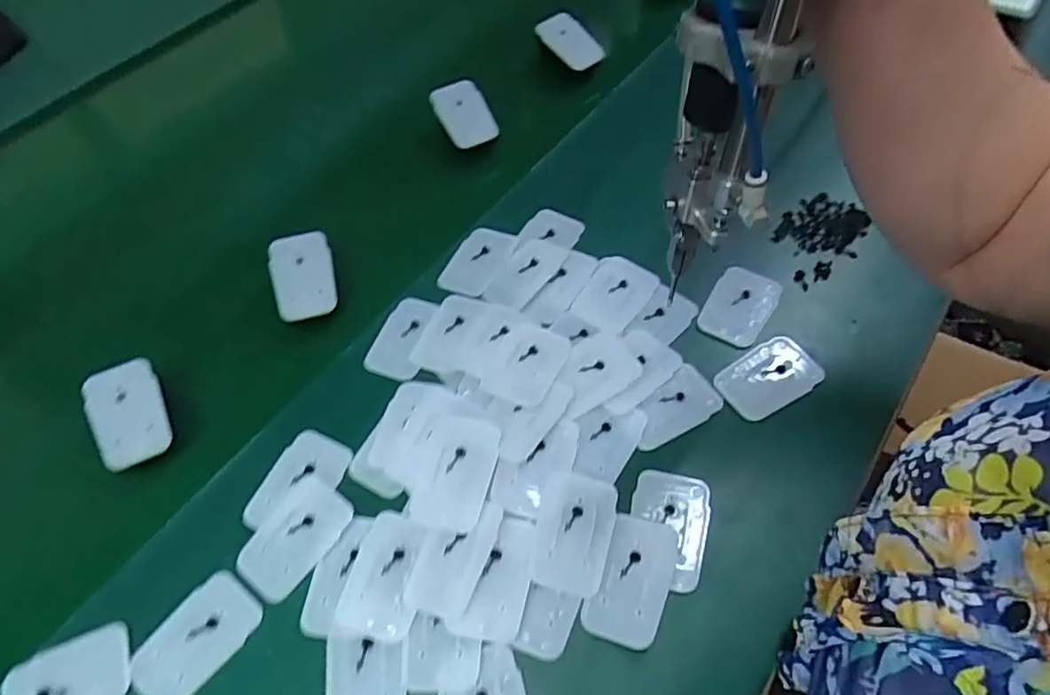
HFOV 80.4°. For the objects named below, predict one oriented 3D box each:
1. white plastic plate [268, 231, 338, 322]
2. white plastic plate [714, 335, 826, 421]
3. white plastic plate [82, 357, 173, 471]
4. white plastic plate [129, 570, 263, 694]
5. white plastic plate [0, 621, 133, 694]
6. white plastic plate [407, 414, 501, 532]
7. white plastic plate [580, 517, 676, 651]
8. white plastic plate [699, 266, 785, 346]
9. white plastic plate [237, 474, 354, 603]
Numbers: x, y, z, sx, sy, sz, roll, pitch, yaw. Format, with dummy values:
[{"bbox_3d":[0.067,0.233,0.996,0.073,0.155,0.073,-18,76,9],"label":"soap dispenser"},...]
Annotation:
[{"bbox_3d":[-0.177,-0.056,0.494,0.051,0.008,0.070,-17,77,-1],"label":"white plastic plate"},{"bbox_3d":[0.171,0.022,0.436,0.069,0.007,0.045,-28,59,-15],"label":"white plastic plate"},{"bbox_3d":[-0.274,0.045,0.428,0.050,0.006,0.070,-25,74,-8],"label":"white plastic plate"},{"bbox_3d":[-0.193,0.170,0.363,0.048,0.004,0.071,32,64,23],"label":"white plastic plate"},{"bbox_3d":[-0.259,0.191,0.351,0.070,0.006,0.046,-21,57,-10],"label":"white plastic plate"},{"bbox_3d":[-0.045,0.077,0.388,0.047,0.006,0.068,10,70,17],"label":"white plastic plate"},{"bbox_3d":[0.063,0.134,0.361,0.040,0.005,0.072,17,59,15],"label":"white plastic plate"},{"bbox_3d":[0.164,-0.034,0.472,0.044,0.009,0.067,27,62,20],"label":"white plastic plate"},{"bbox_3d":[-0.144,0.118,0.388,0.046,0.004,0.072,31,71,22],"label":"white plastic plate"}]

